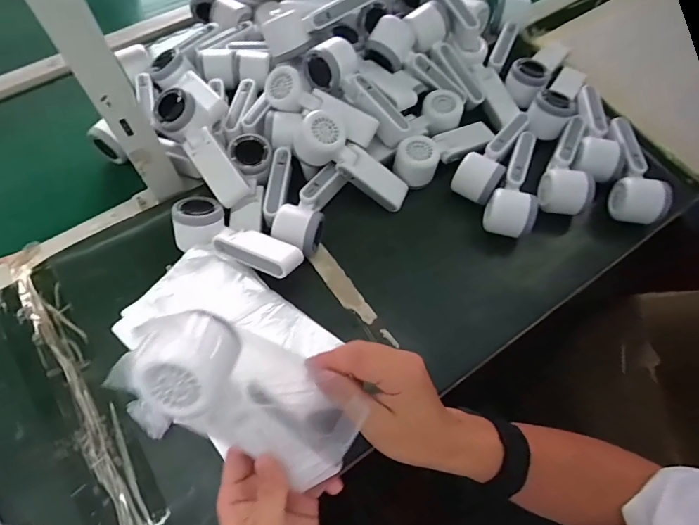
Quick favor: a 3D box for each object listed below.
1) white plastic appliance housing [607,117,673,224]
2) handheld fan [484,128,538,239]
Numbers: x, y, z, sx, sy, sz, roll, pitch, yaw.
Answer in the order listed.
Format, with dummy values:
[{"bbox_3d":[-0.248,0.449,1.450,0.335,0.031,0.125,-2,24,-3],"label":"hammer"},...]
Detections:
[{"bbox_3d":[0.378,-0.127,0.610,0.051,0.069,0.165,-5,64,-6],"label":"white plastic appliance housing"},{"bbox_3d":[0.231,-0.108,0.603,0.060,0.053,0.164,22,65,9],"label":"handheld fan"}]

